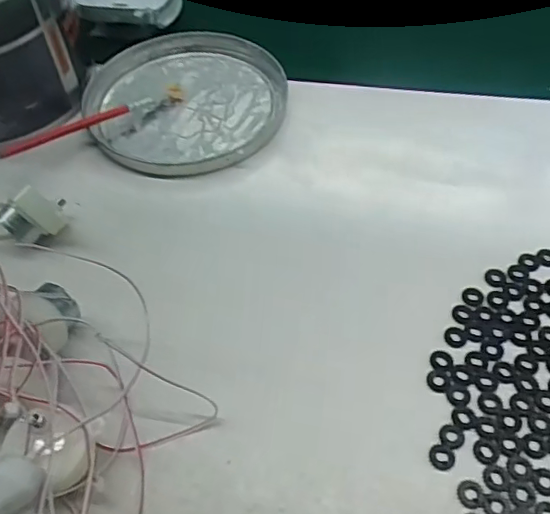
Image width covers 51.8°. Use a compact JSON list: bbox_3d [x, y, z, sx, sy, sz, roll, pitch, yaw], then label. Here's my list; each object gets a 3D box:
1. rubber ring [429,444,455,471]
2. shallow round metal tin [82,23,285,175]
[{"bbox_3d":[0.068,0.081,0.231,0.010,0.004,0.010,-2,54,2],"label":"rubber ring"},{"bbox_3d":[-0.058,-0.107,0.376,0.124,0.014,0.140,-19,55,-10],"label":"shallow round metal tin"}]

